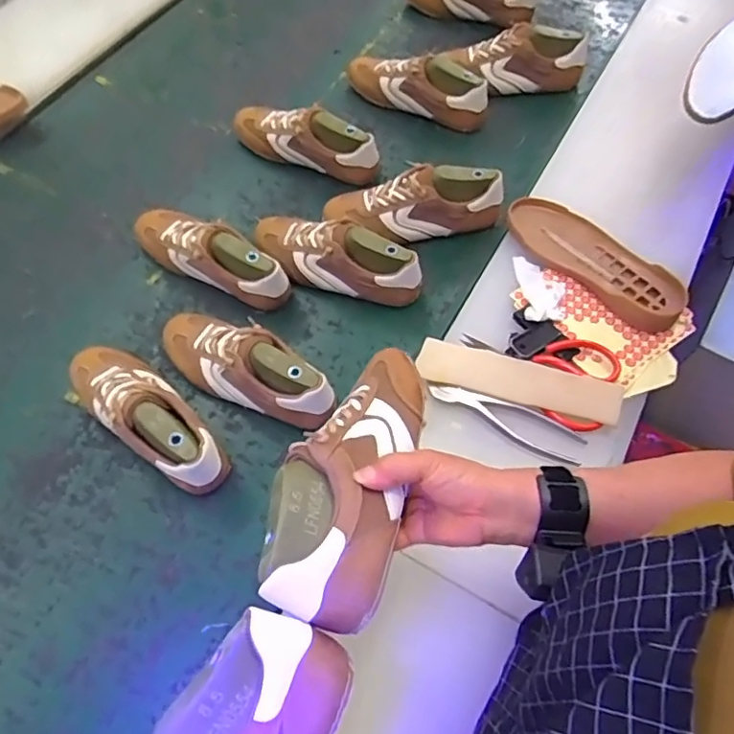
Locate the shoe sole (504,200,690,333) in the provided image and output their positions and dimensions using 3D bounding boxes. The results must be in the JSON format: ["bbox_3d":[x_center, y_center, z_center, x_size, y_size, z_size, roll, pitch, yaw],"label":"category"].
[{"bbox_3d":[0.295,-0.145,0.742,0.089,0.032,0.253,-38,67,-20],"label":"shoe sole"}]

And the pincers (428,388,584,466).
[{"bbox_3d":[0.160,0.056,0.651,0.177,0.010,0.045,28,64,15],"label":"pincers"}]

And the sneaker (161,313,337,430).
[{"bbox_3d":[-0.153,-0.005,0.717,0.255,0.093,0.082,26,63,14],"label":"sneaker"}]

